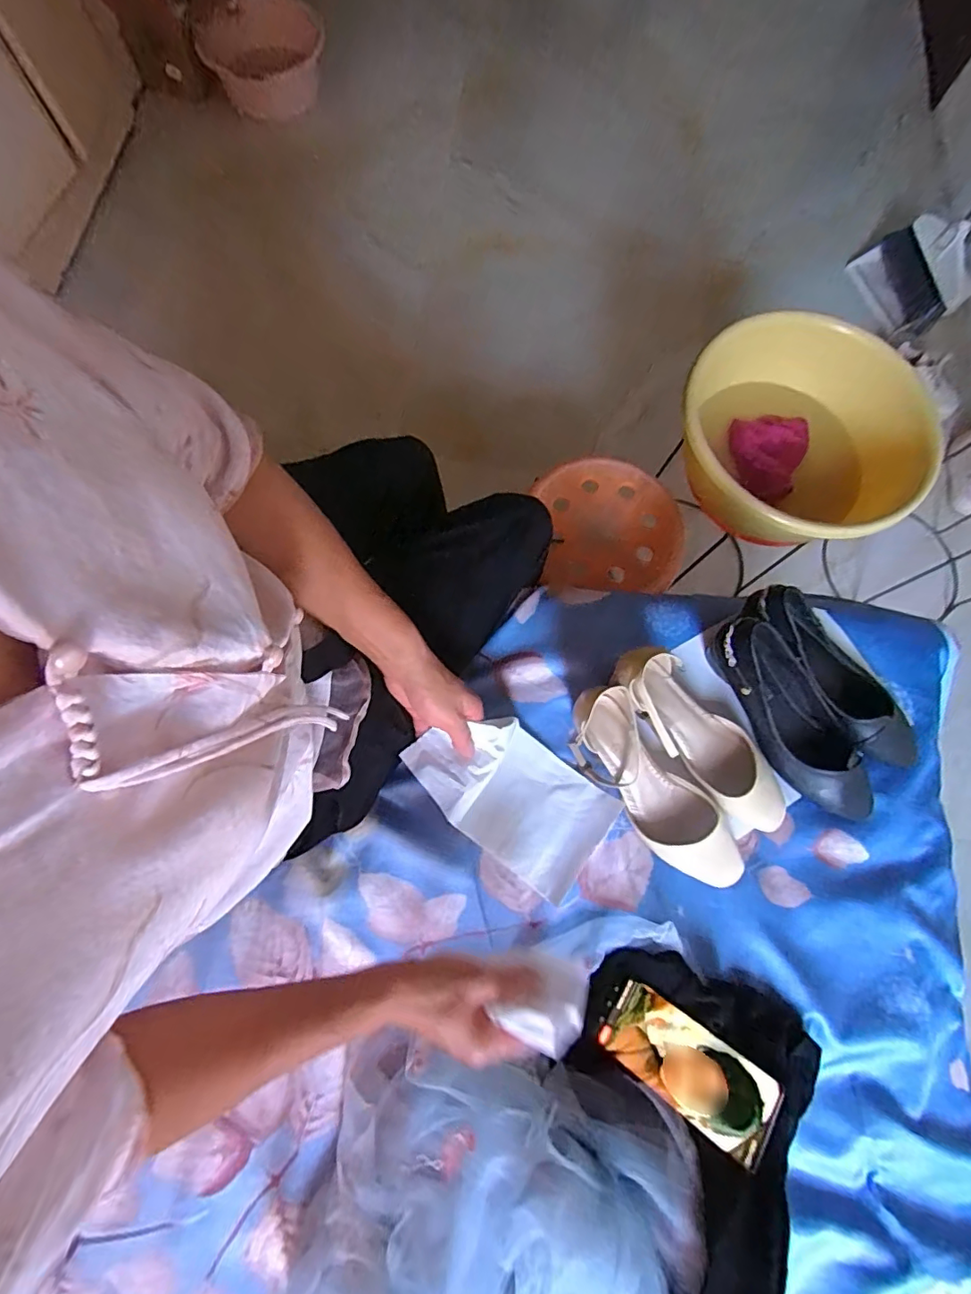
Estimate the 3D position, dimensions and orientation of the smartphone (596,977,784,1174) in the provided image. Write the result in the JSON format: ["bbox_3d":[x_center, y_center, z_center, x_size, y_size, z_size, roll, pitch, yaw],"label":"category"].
[{"bbox_3d":[0.186,0.392,0.496,0.155,0.006,0.071,21,63,35],"label":"smartphone"}]

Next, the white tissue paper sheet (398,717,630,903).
[{"bbox_3d":[0.026,0.155,0.565,0.218,0.074,0.128,35,77,9],"label":"white tissue paper sheet"}]

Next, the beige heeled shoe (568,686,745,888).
[{"bbox_3d":[0.182,0.151,0.559,0.080,0.084,0.246,-39,78,-10],"label":"beige heeled shoe"}]

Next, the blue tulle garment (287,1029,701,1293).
[{"bbox_3d":[0.000,0.512,0.445,0.308,0.108,0.301,13,75,3],"label":"blue tulle garment"}]

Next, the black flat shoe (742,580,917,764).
[{"bbox_3d":[0.402,0.030,0.611,0.081,0.072,0.260,-42,93,-11],"label":"black flat shoe"}]

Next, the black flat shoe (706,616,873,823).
[{"bbox_3d":[0.346,0.082,0.595,0.083,0.073,0.261,-36,78,-9],"label":"black flat shoe"}]

